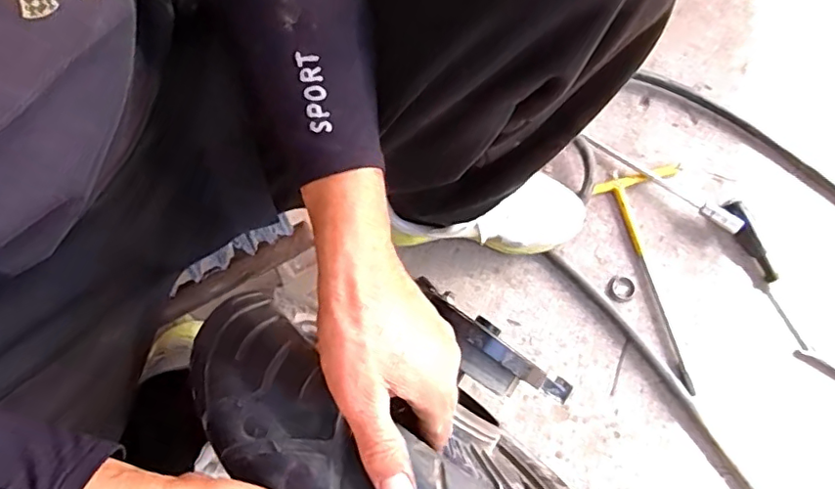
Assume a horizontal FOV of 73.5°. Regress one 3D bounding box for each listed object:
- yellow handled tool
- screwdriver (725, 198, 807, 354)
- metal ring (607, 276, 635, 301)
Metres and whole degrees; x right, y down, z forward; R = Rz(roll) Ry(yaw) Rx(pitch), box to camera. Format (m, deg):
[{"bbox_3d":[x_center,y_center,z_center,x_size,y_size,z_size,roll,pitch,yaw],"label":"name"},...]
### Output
[{"bbox_3d":[0.331,0.036,0.710,0.118,0.020,0.278,-18,77,-6],"label":"yellow handled tool"},{"bbox_3d":[0.445,0.037,0.707,0.023,0.033,0.196,-25,78,-7],"label":"screwdriver"},{"bbox_3d":[0.261,0.057,0.712,0.032,0.004,0.033,0,76,-2],"label":"metal ring"}]

